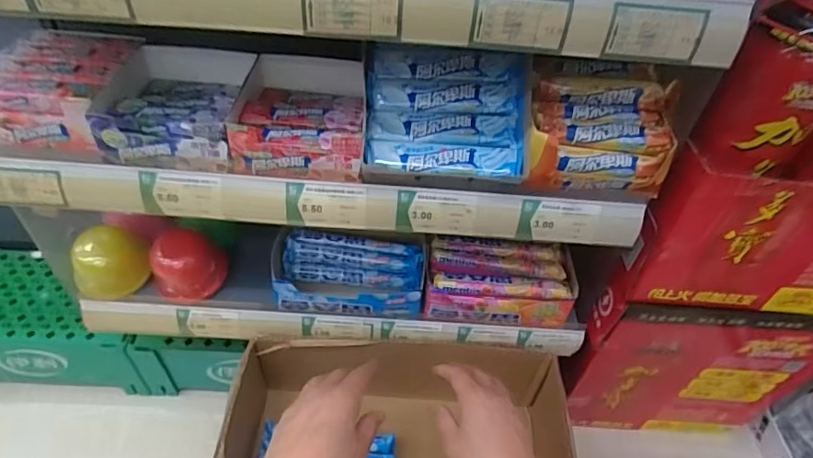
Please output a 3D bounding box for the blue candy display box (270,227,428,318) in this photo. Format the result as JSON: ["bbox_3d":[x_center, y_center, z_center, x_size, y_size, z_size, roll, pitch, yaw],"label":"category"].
[{"bbox_3d":[-0.067,0.052,0.623,0.180,0.049,0.102,4,46,-1],"label":"blue candy display box"}]

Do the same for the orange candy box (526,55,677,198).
[{"bbox_3d":[0.168,-0.090,0.462,0.116,0.072,0.113,10,46,4],"label":"orange candy box"}]

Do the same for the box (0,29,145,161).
[{"bbox_3d":[-0.309,-0.128,0.481,0.113,0.050,0.128,5,46,0],"label":"box"}]

